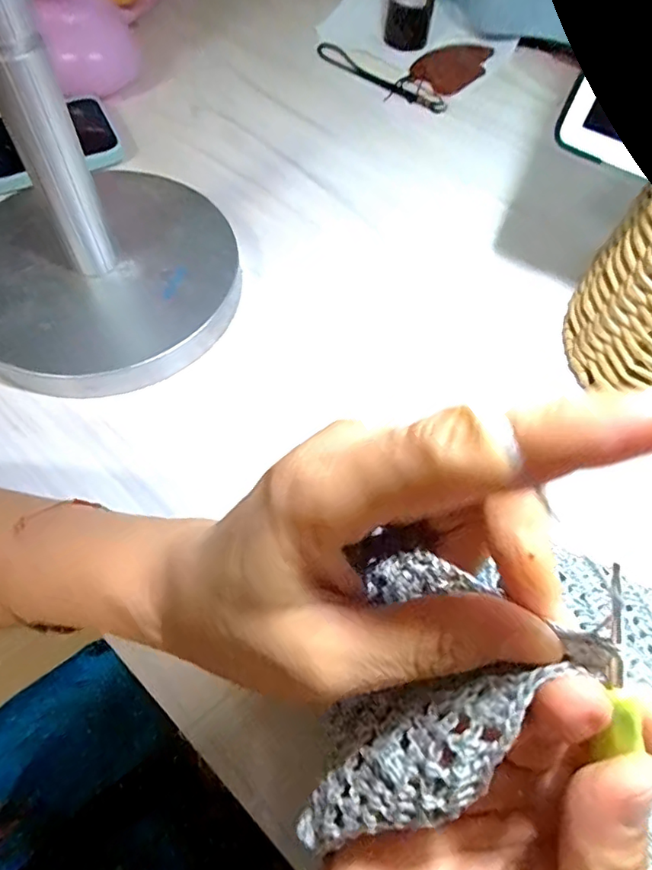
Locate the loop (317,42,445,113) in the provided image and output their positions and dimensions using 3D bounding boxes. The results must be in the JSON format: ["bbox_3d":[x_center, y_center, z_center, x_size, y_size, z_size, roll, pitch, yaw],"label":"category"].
[{"bbox_3d":[0.049,-0.327,0.497,0.037,0.007,0.140,-39,69,-22],"label":"loop"}]

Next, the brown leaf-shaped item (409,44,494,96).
[{"bbox_3d":[0.120,-0.349,0.512,0.056,0.004,0.096,39,65,18],"label":"brown leaf-shaped item"}]

